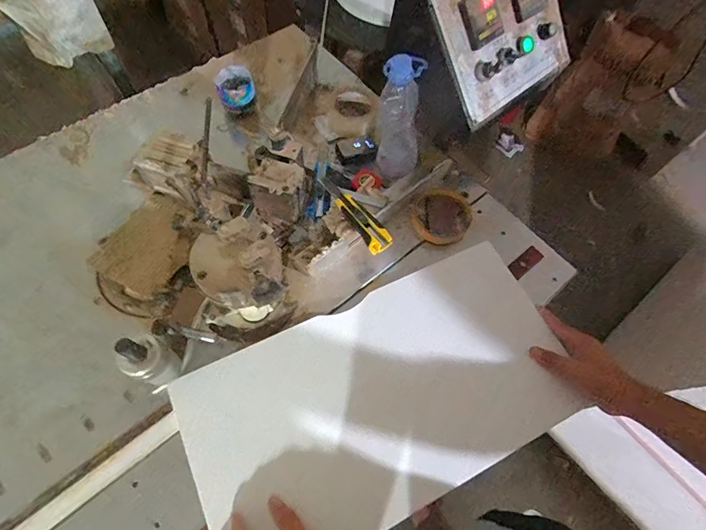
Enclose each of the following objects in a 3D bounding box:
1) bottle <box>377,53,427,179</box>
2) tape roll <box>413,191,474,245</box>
[{"bbox_3d":[0.088,-0.256,0.699,0.089,0.212,0.102,12,64,2],"label":"bottle"},{"bbox_3d":[0.166,-0.093,0.723,0.098,0.032,0.107,1,64,-3],"label":"tape roll"}]

